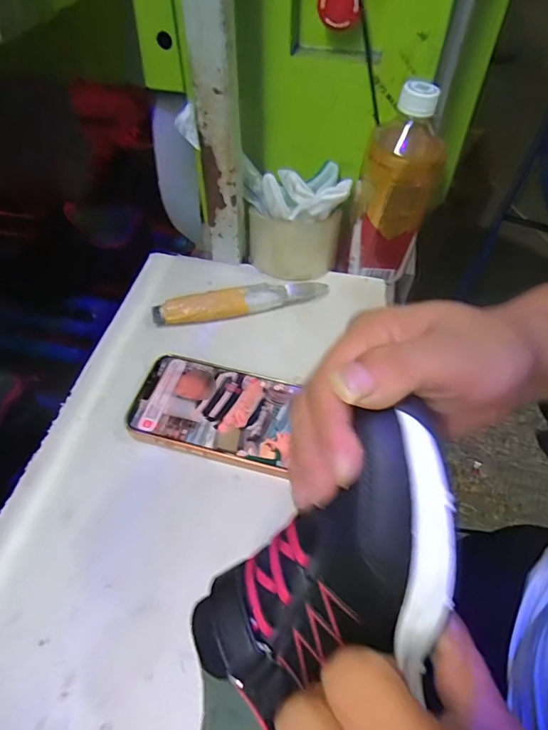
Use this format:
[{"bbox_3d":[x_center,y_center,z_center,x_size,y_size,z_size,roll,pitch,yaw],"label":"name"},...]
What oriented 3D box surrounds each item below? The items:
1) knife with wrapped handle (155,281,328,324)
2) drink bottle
[{"bbox_3d":[-0.030,-0.063,0.442,0.166,0.018,0.028,-10,53,-10],"label":"knife with wrapped handle"},{"bbox_3d":[0.114,-0.171,0.438,0.073,0.166,0.075,18,53,12],"label":"drink bottle"}]

